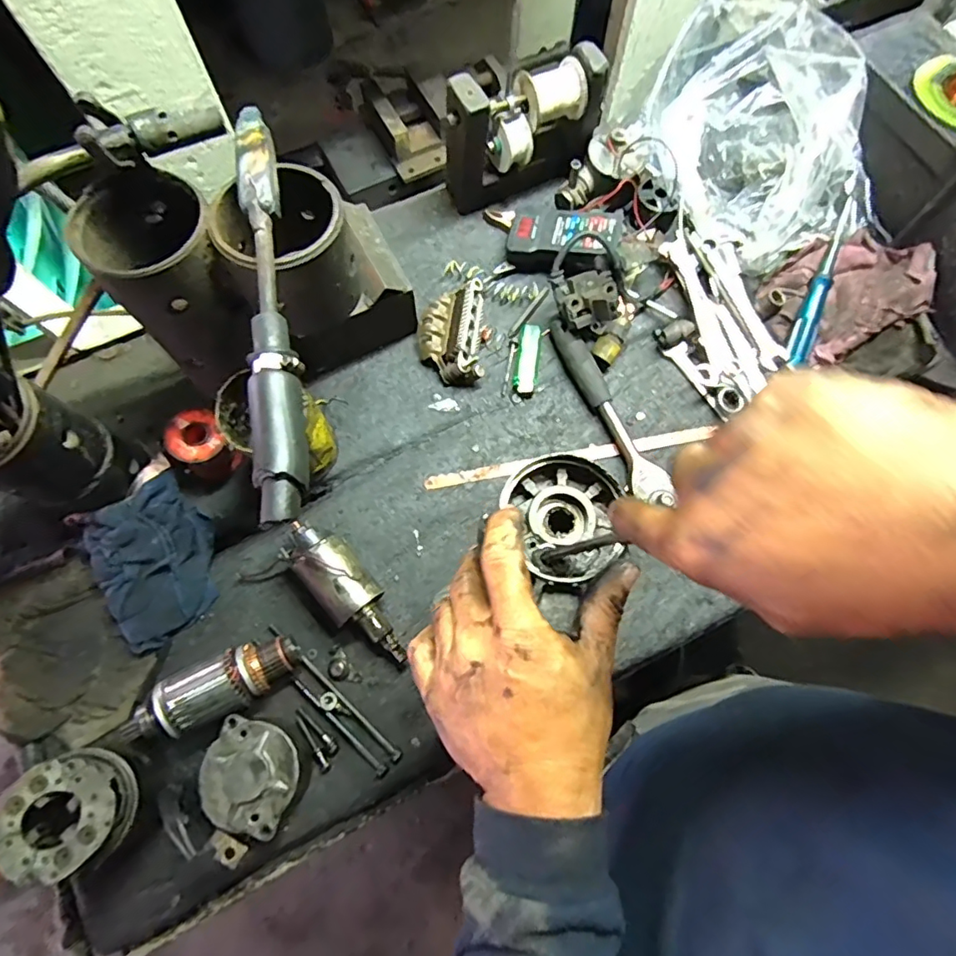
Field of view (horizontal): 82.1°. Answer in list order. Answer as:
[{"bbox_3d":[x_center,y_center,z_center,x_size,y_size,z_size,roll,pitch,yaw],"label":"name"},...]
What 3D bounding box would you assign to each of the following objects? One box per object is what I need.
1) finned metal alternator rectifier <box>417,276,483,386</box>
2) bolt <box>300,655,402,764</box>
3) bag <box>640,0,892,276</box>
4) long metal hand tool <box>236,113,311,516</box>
[{"bbox_3d":[-0.029,-0.153,0.579,0.066,0.031,0.109,0,71,-1],"label":"finned metal alternator rectifier"},{"bbox_3d":[-0.114,0.202,0.487,0.124,0.008,0.010,42,76,12],"label":"bolt"},{"bbox_3d":[0.285,-0.361,0.598,0.181,0.142,0.269,-16,72,-6],"label":"bag"},{"bbox_3d":[-0.126,-0.107,0.333,0.028,0.027,0.268,-8,72,-3],"label":"long metal hand tool"}]

